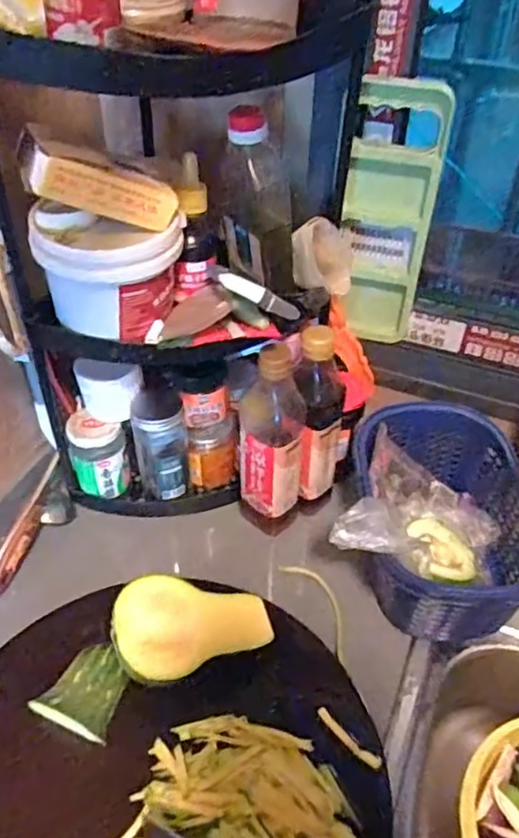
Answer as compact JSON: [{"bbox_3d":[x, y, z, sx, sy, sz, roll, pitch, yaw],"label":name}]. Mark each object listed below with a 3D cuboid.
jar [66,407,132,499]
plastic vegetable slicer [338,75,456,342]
[{"bbox_3d":[-0.186,0.042,0.736,0.063,0.095,0.055,-11,43,-14],"label":"jar"},{"bbox_3d":[0.133,-0.201,0.662,0.087,0.278,0.029,16,44,16],"label":"plastic vegetable slicer"}]

